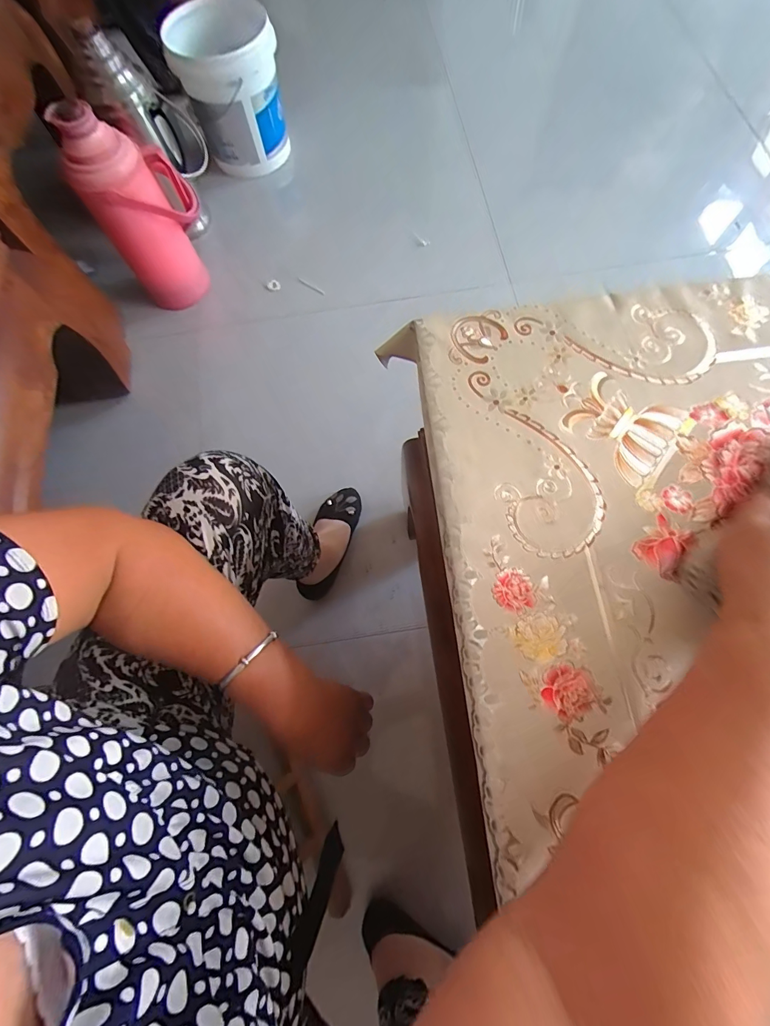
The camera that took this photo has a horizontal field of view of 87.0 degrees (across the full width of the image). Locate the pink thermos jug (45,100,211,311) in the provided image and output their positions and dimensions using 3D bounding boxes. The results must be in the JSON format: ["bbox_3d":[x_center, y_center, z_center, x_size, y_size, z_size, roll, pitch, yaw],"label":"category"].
[{"bbox_3d":[-0.524,-0.653,0.933,0.207,0.416,0.178,-35,74,-8],"label":"pink thermos jug"}]

